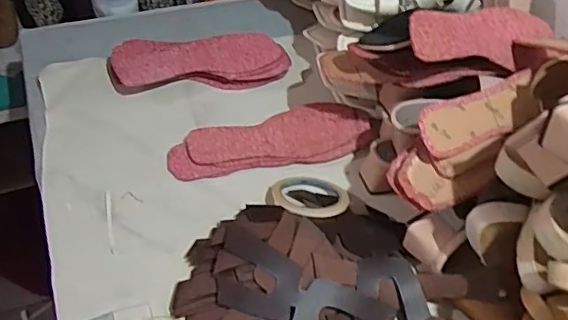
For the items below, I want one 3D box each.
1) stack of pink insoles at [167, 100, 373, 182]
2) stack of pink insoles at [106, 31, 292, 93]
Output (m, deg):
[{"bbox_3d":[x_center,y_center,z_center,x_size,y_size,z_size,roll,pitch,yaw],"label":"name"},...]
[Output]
[{"bbox_3d":[-0.015,-0.027,0.799,0.286,0.024,0.088,-13,55,-15],"label":"stack of pink insoles"},{"bbox_3d":[-0.127,-0.151,0.869,0.264,0.039,0.089,-4,53,-9],"label":"stack of pink insoles"}]

